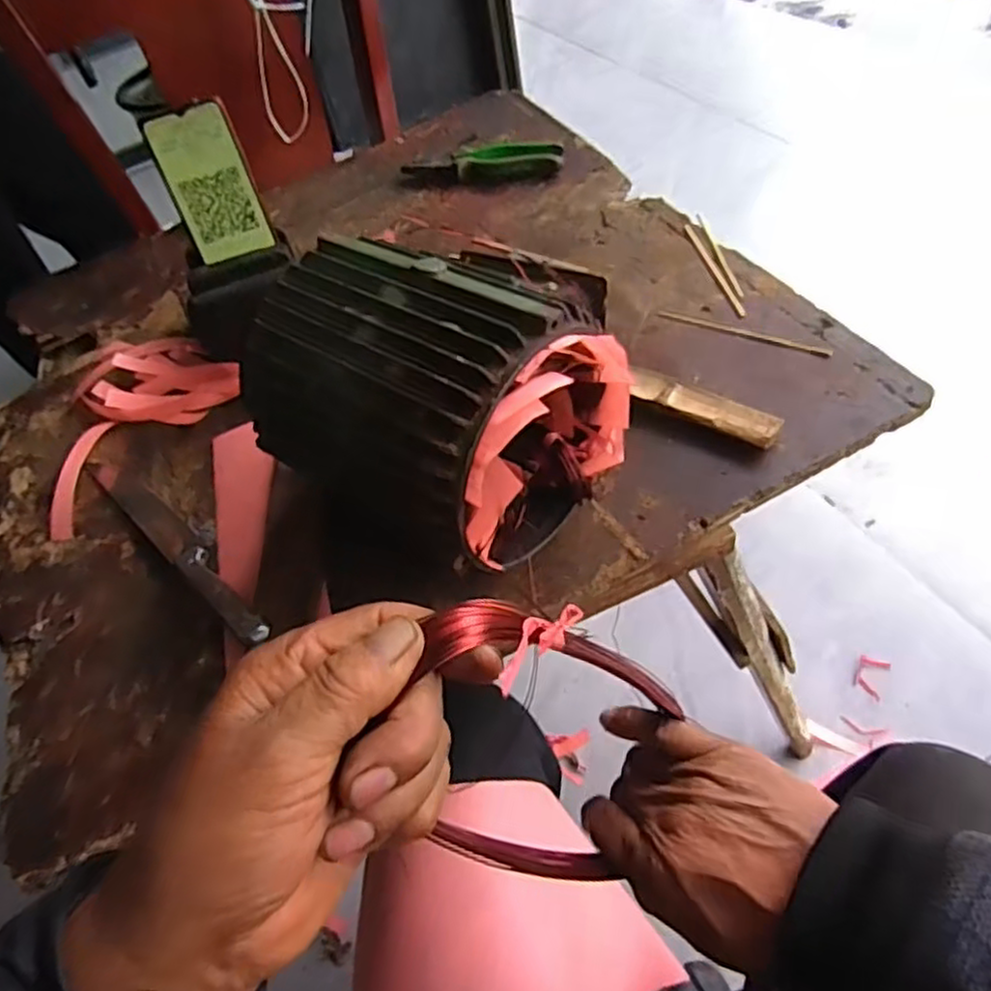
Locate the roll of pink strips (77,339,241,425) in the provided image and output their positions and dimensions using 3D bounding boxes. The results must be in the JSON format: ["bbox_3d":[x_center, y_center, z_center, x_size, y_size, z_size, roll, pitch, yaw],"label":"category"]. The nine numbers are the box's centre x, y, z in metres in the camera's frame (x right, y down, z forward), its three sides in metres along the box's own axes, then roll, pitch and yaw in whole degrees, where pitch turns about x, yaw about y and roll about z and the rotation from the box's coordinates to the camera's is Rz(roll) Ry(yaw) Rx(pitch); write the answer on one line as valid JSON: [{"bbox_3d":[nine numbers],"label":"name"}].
[{"bbox_3d":[-0.341,-0.118,0.709,0.166,0.034,0.108,17,58,24],"label":"roll of pink strips"}]

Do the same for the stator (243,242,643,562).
[{"bbox_3d":[-0.041,-0.064,0.489,0.216,0.162,0.174,32,65,31],"label":"stator"}]

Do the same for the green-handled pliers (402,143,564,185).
[{"bbox_3d":[-0.015,-0.391,0.839,0.185,0.020,0.051,-1,52,11],"label":"green-handled pliers"}]

